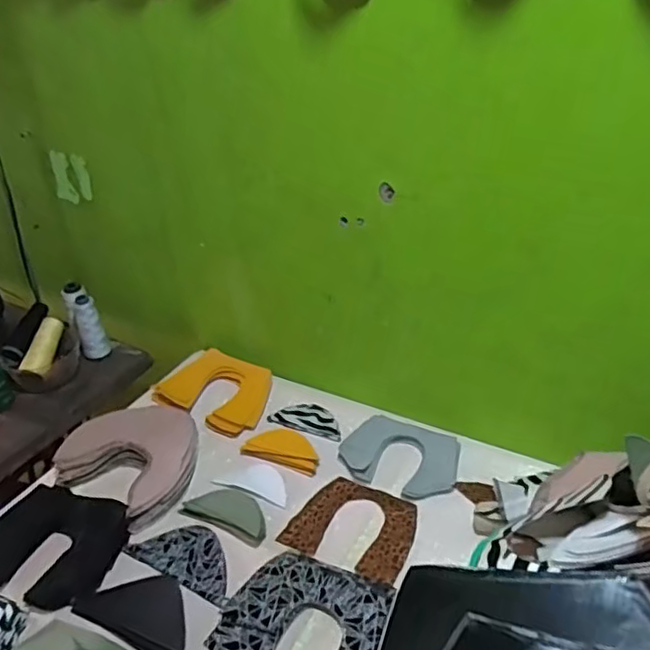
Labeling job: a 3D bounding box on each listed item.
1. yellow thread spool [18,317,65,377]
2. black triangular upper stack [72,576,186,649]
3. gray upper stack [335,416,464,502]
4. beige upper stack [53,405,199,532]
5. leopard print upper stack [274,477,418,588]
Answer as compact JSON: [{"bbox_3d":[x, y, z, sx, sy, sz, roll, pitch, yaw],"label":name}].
[{"bbox_3d":[-0.461,0.037,1.028,0.035,0.033,0.116,-1,48,5],"label":"yellow thread spool"},{"bbox_3d":[-0.191,0.313,0.679,0.144,0.019,0.077,16,38,29],"label":"black triangular upper stack"},{"bbox_3d":[0.101,0.174,0.839,0.156,0.014,0.113,15,37,27],"label":"gray upper stack"},{"bbox_3d":[-0.252,0.171,0.852,0.175,0.039,0.183,13,36,24],"label":"beige upper stack"},{"bbox_3d":[0.036,0.243,0.758,0.145,0.007,0.119,13,36,25],"label":"leopard print upper stack"}]

